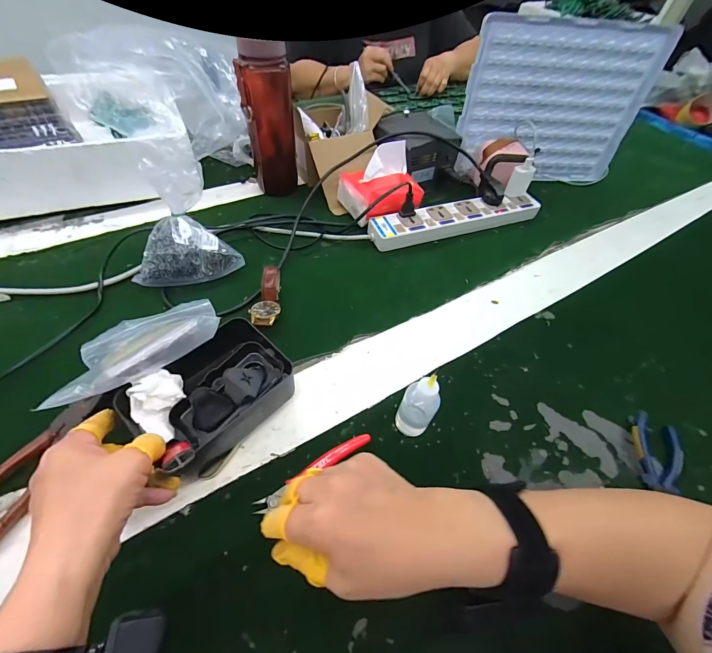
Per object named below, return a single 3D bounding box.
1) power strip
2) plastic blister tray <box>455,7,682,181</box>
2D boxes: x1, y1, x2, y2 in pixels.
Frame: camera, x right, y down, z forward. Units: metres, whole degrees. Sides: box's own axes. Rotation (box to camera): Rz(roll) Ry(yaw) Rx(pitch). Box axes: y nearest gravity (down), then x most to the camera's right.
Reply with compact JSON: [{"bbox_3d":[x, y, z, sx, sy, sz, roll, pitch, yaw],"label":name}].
[{"bbox_3d":[0.177,-0.188,0.602,0.316,0.034,0.064,-16,56,-17],"label":"power strip"},{"bbox_3d":[0.371,-0.411,0.641,0.335,0.251,0.036,0,44,-7],"label":"plastic blister tray"}]

